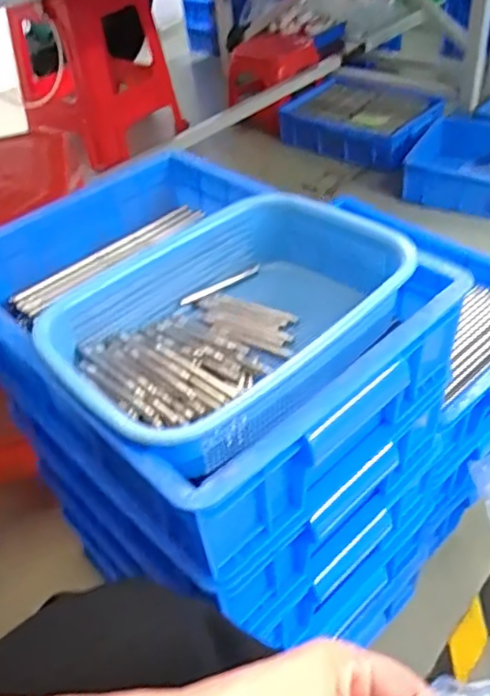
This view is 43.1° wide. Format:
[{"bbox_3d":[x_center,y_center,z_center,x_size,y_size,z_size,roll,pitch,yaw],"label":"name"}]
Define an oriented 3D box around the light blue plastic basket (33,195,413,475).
[{"bbox_3d":[-0.012,-0.021,0.525,0.289,0.077,0.210,-37,50,-28],"label":"light blue plastic basket"}]

